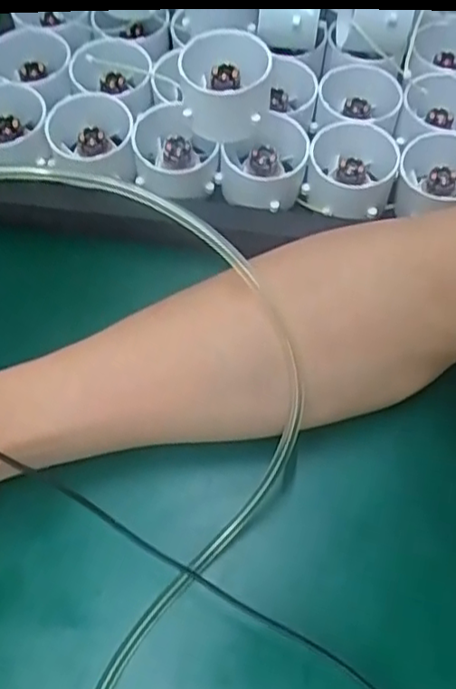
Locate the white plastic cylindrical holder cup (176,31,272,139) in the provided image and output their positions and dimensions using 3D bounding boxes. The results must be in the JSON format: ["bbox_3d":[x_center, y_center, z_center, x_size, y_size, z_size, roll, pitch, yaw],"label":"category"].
[{"bbox_3d":[-0.001,-0.141,0.363,0.047,0.036,0.044,-1,62,1],"label":"white plastic cylindrical holder cup"}]

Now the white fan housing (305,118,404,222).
[{"bbox_3d":[0.070,-0.097,0.380,0.047,0.034,0.049,11,63,7],"label":"white fan housing"}]

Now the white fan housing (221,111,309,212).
[{"bbox_3d":[0.021,-0.105,0.381,0.046,0.034,0.047,15,63,10],"label":"white fan housing"}]

